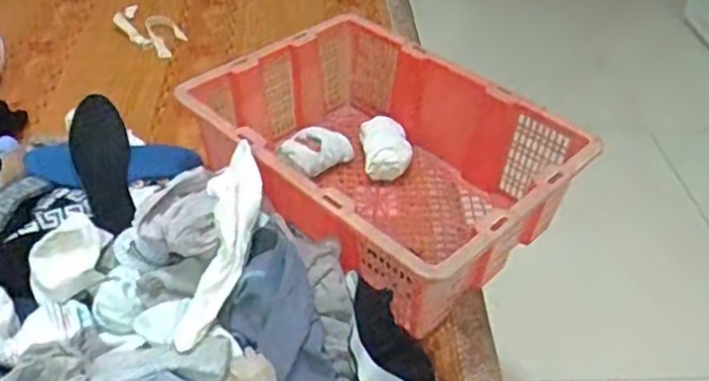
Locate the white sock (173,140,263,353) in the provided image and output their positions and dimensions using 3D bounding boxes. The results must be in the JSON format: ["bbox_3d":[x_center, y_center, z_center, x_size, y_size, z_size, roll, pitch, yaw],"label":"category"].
[{"bbox_3d":[-0.146,0.050,0.729,0.077,0.079,0.254,6,59,4],"label":"white sock"}]

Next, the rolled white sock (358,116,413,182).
[{"bbox_3d":[0.050,-0.063,1.038,0.073,0.052,0.111,-3,43,-7],"label":"rolled white sock"}]

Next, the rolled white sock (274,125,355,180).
[{"bbox_3d":[-0.060,-0.058,1.013,0.074,0.053,0.106,33,50,28],"label":"rolled white sock"}]

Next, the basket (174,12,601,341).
[{"bbox_3d":[0.043,-0.046,0.942,0.376,0.181,0.478,-33,53,-32],"label":"basket"}]

